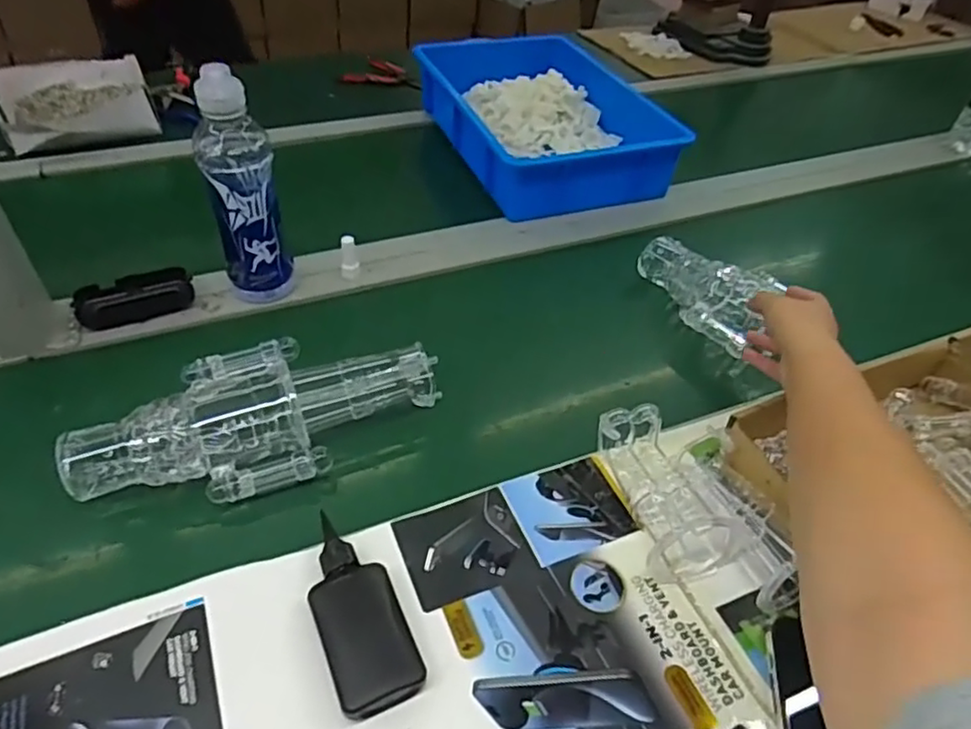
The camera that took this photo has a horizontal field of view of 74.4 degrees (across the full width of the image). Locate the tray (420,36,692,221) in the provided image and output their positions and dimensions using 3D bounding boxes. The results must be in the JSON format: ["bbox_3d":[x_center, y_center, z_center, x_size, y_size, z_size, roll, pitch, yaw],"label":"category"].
[{"bbox_3d":[0.090,-0.364,0.961,0.286,0.096,0.394,-13,47,-17],"label":"tray"}]

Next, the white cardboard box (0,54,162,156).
[{"bbox_3d":[-0.602,-0.379,0.946,0.200,0.076,0.213,-24,51,-26],"label":"white cardboard box"}]

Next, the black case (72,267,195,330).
[{"bbox_3d":[-0.366,-0.072,0.671,0.108,0.028,0.046,-16,48,-20],"label":"black case"}]

